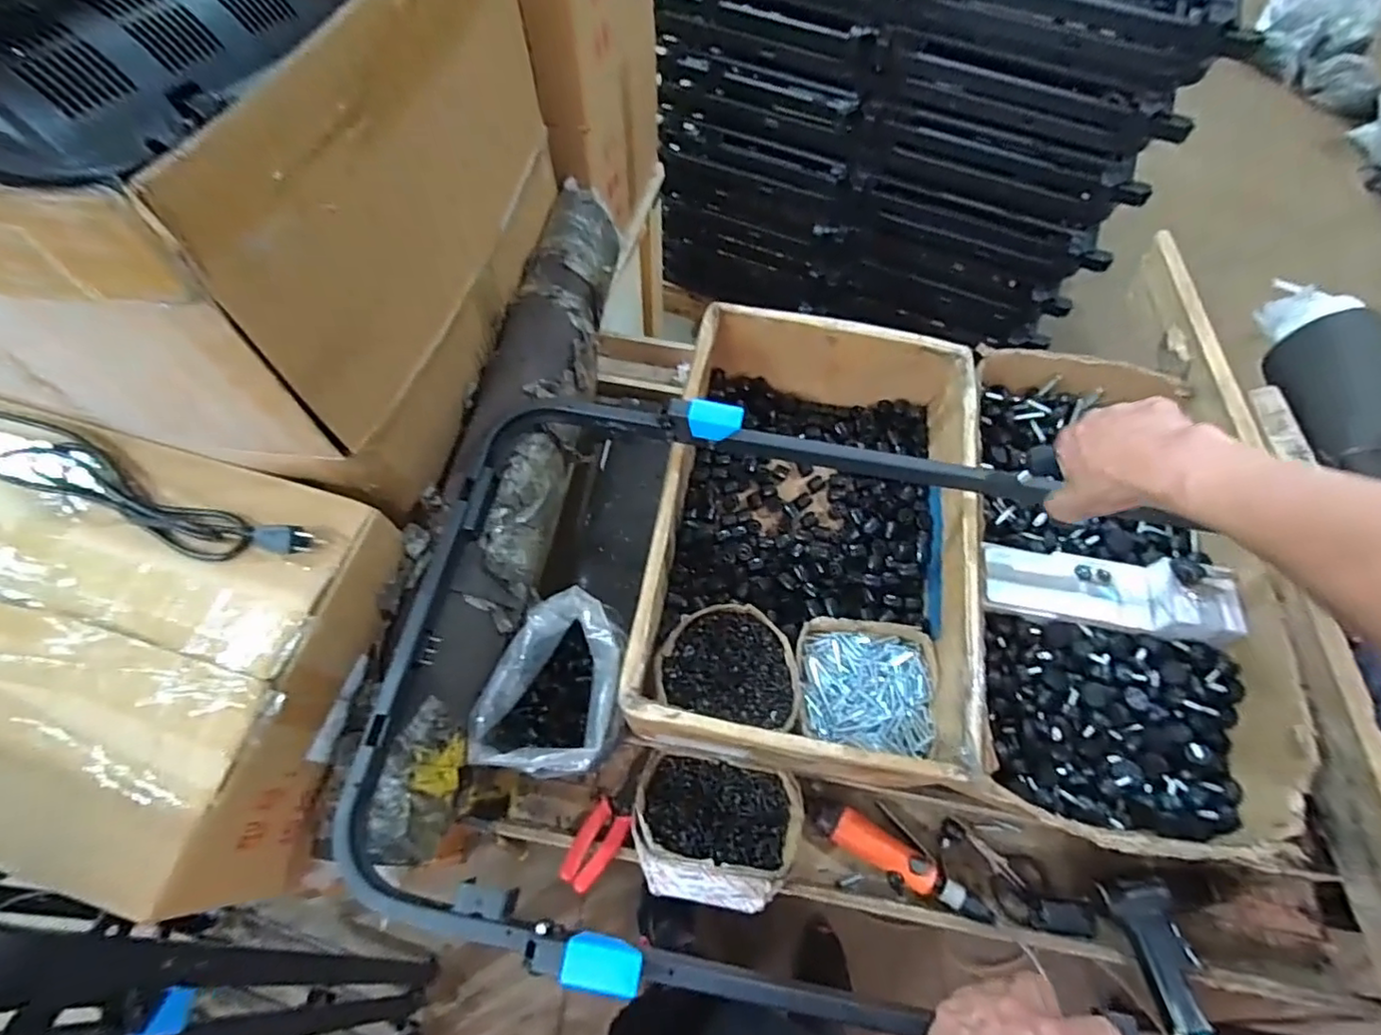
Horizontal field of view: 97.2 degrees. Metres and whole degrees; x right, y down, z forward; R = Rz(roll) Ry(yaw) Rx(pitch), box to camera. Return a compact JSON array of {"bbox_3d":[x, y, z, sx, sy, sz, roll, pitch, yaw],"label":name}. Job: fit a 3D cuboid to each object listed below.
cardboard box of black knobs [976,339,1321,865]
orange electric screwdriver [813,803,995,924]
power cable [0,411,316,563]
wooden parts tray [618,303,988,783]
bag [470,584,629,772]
[{"bbox_3d":[0.496,0.067,0.728,0.315,0.120,0.588,6,65,2],"label":"cardboard box of black knobs"},{"bbox_3d":[0.233,0.386,0.686,0.210,0.044,0.043,29,67,12],"label":"orange electric screwdriver"},{"bbox_3d":[-0.505,-0.025,0.540,0.356,0.034,0.056,19,66,8],"label":"power cable"},{"bbox_3d":[0.143,0.019,0.738,0.335,0.169,0.514,9,65,3],"label":"wooden parts tray"},{"bbox_3d":[-0.133,0.192,0.663,0.126,0.143,0.185,24,67,10],"label":"bag"}]

